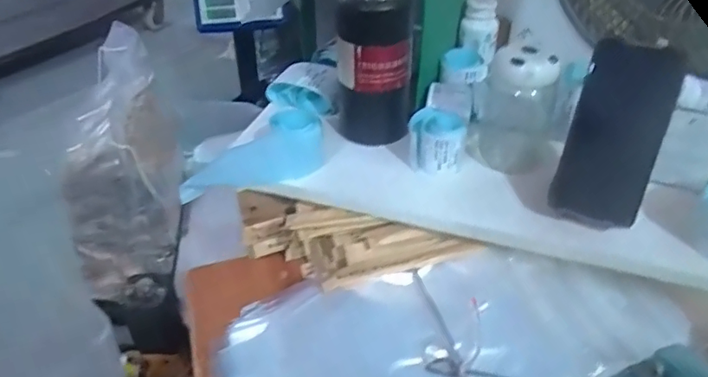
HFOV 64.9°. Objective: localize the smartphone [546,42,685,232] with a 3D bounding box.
[{"bbox_3d":[0.237,-0.046,0.505,0.076,0.164,0.012,18,14,21],"label":"smartphone"}]

